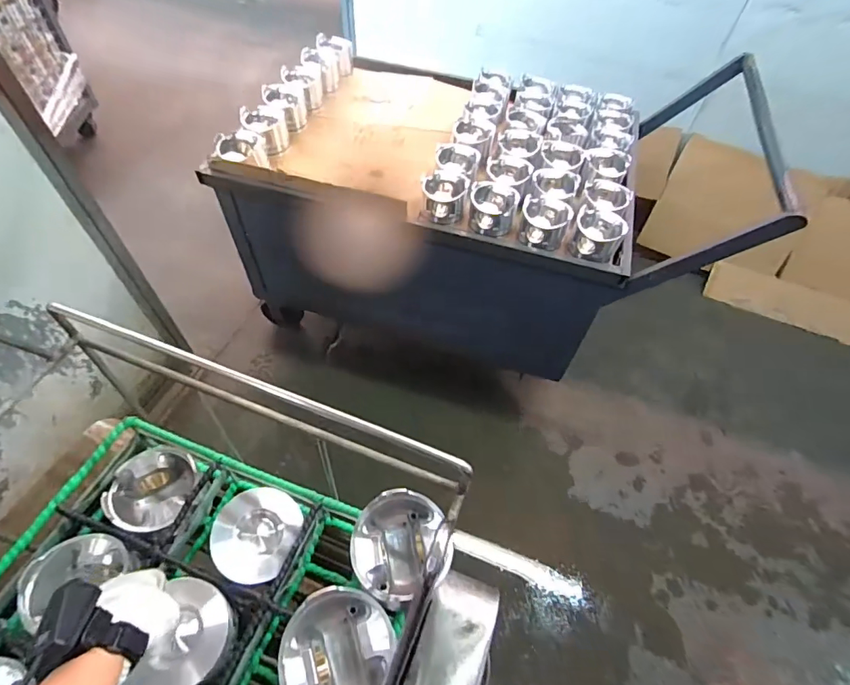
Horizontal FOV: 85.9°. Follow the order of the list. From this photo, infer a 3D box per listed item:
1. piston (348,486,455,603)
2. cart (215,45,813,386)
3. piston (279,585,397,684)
[{"bbox_3d":[-0.028,0.238,0.534,0.109,0.087,0.102,2,55,-3],"label":"piston"},{"bbox_3d":[0.157,-0.443,1.455,1.283,0.706,0.762,16,55,6],"label":"cart"},{"bbox_3d":[-0.087,0.322,0.474,0.109,0.099,0.109,2,55,-3],"label":"piston"}]

